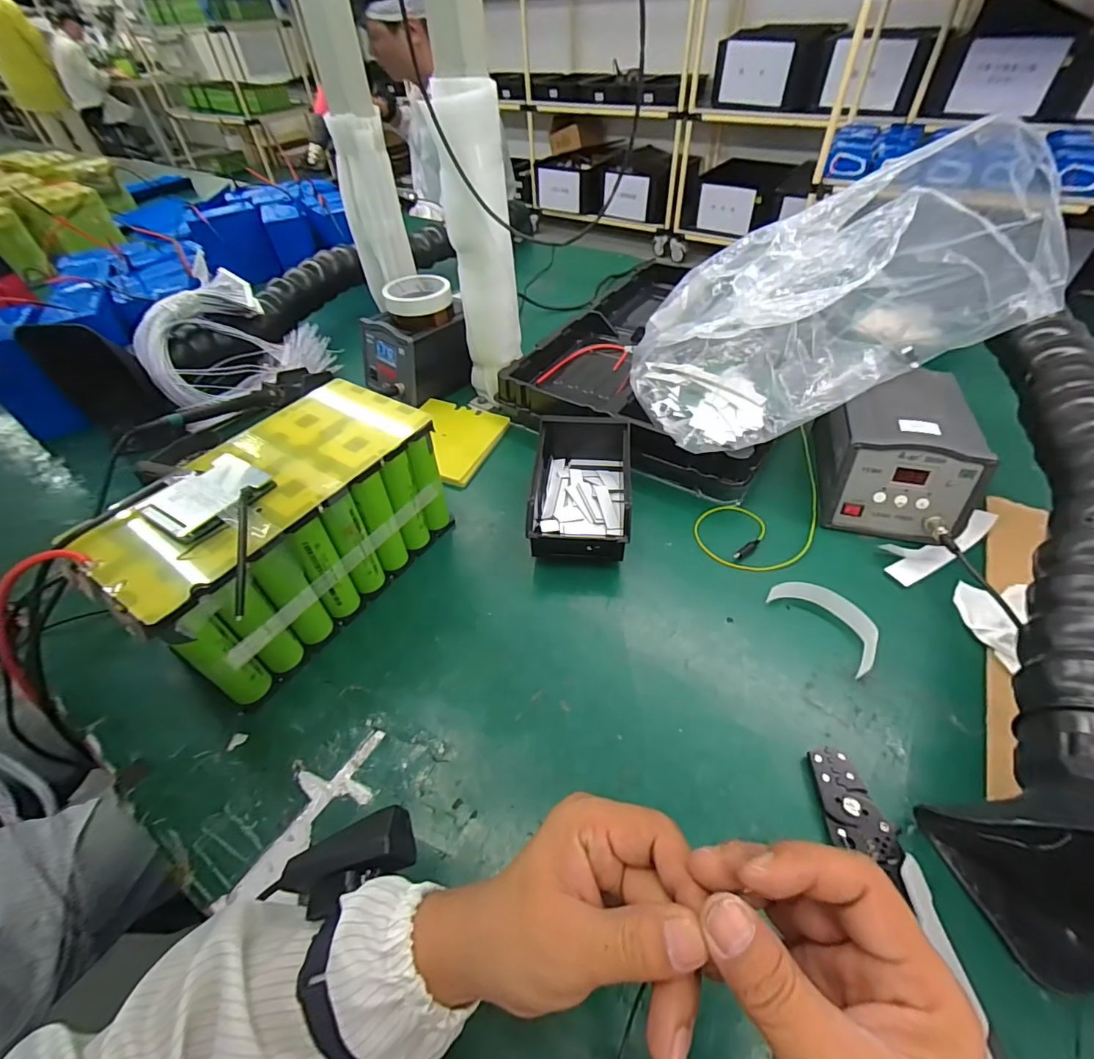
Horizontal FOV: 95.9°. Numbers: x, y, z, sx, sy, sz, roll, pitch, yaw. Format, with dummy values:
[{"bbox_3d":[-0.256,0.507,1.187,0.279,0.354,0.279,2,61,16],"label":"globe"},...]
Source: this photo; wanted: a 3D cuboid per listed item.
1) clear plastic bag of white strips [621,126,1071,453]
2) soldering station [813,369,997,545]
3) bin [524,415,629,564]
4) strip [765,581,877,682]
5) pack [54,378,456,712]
[{"bbox_3d":[0.287,-0.244,0.524,0.337,0.231,0.187,-9,48,-4],"label":"clear plastic bag of white strips"},{"bbox_3d":[0.384,-0.091,0.553,0.150,0.093,0.193,14,50,16],"label":"soldering station"},{"bbox_3d":[0.040,-0.050,0.561,0.102,0.071,0.187,2,50,7],"label":"bin"},{"bbox_3d":[0.260,0.083,0.458,0.038,0.030,0.100,-32,54,-21],"label":"strip"},{"bbox_3d":[-0.237,-0.002,0.481,0.144,0.163,0.286,22,53,22],"label":"pack"}]

